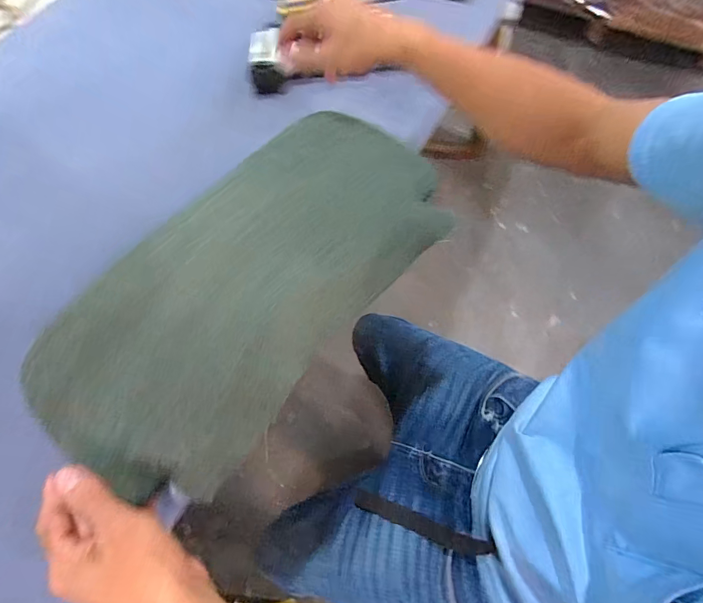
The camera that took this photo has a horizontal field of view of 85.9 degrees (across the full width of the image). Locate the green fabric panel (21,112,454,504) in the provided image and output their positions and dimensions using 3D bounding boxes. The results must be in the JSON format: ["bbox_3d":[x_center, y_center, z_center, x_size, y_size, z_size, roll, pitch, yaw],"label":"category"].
[{"bbox_3d":[-0.088,-0.034,0.376,0.218,0.052,0.419,37,73,17],"label":"green fabric panel"}]

